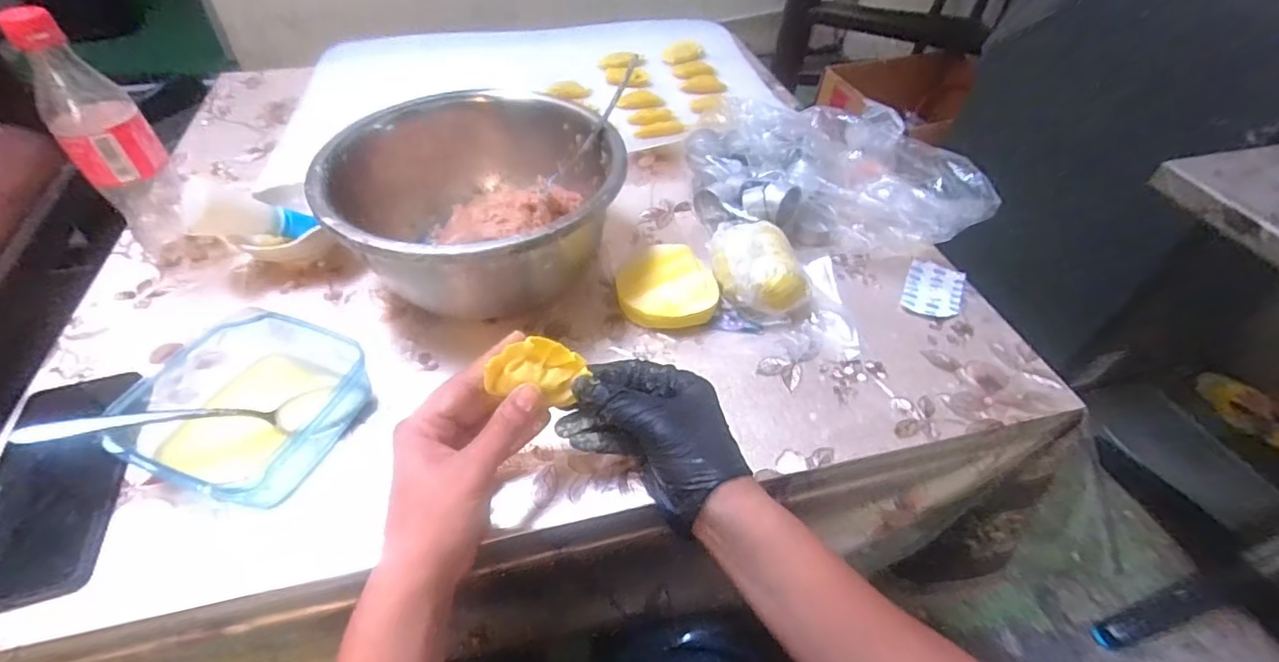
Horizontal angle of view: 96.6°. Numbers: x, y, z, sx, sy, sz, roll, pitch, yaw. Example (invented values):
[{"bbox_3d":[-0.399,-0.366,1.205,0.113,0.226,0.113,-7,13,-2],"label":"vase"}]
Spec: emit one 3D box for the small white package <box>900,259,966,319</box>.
[{"bbox_3d":[0.270,-0.038,0.521,0.047,0.012,0.067,22,49,15],"label":"small white package"}]

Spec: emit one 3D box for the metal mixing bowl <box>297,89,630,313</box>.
[{"bbox_3d":[-0.142,-0.108,0.502,0.235,0.124,0.235,2,47,-3],"label":"metal mixing bowl"}]

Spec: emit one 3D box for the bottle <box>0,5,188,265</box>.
[{"bbox_3d":[-0.445,-0.160,0.482,0.060,0.200,0.074,-35,58,-31],"label":"bottle"}]

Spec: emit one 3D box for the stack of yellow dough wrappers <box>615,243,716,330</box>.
[{"bbox_3d":[0.024,-0.040,0.509,0.083,0.020,0.096,-23,53,-23],"label":"stack of yellow dough wrappers"}]

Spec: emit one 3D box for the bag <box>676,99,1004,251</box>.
[{"bbox_3d":[0.184,-0.168,0.585,0.255,0.085,0.191,6,47,1],"label":"bag"}]

